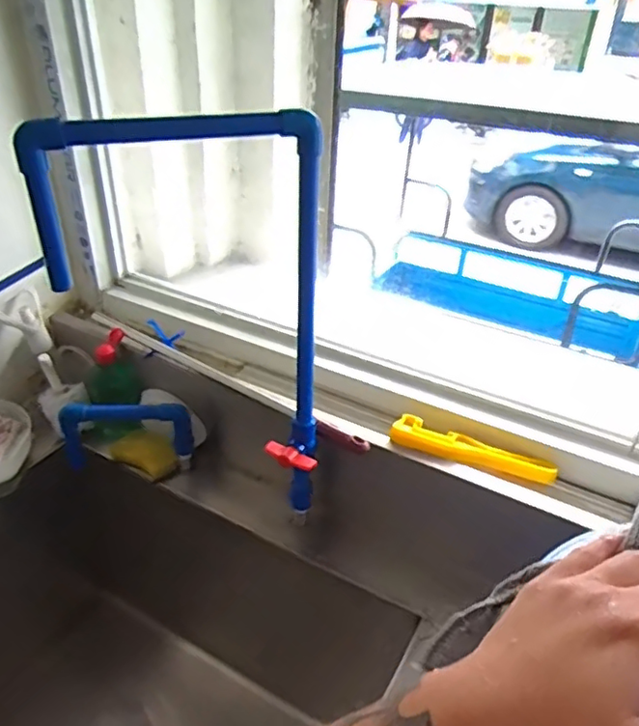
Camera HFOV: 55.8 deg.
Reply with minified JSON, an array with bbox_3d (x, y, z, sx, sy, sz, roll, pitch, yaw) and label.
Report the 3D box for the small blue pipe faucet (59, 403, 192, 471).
[{"bbox_3d":[-0.275,0.106,0.870,0.178,0.099,0.044,-4,34,-9],"label":"small blue pipe faucet"}]

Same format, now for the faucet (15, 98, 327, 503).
[{"bbox_3d":[-0.129,-0.013,0.651,0.262,0.479,0.058,-3,34,-9],"label":"faucet"}]

